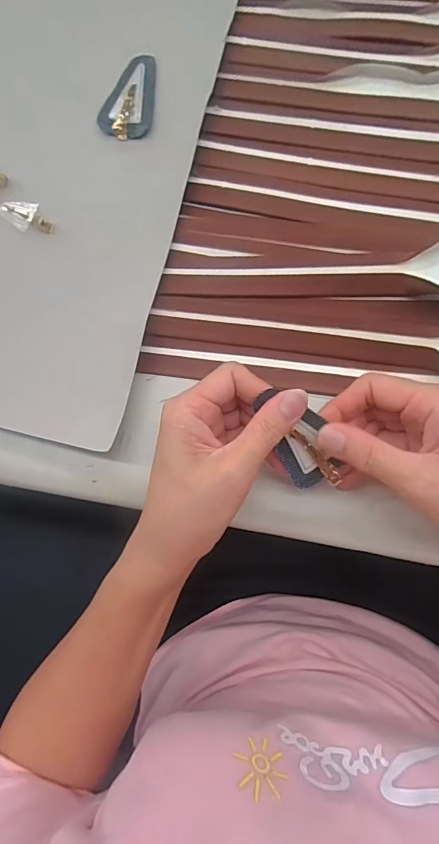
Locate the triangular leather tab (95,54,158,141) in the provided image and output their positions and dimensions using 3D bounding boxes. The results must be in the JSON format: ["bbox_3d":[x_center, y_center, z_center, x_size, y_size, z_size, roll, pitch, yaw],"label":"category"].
[{"bbox_3d":[-0.068,-0.248,0.332,0.039,0.007,0.067,5,87,8],"label":"triangular leather tab"}]

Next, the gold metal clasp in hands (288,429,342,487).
[{"bbox_3d":[0.058,0.020,0.261,0.008,0.004,0.040,-41,94,2],"label":"gold metal clasp in hands"}]

